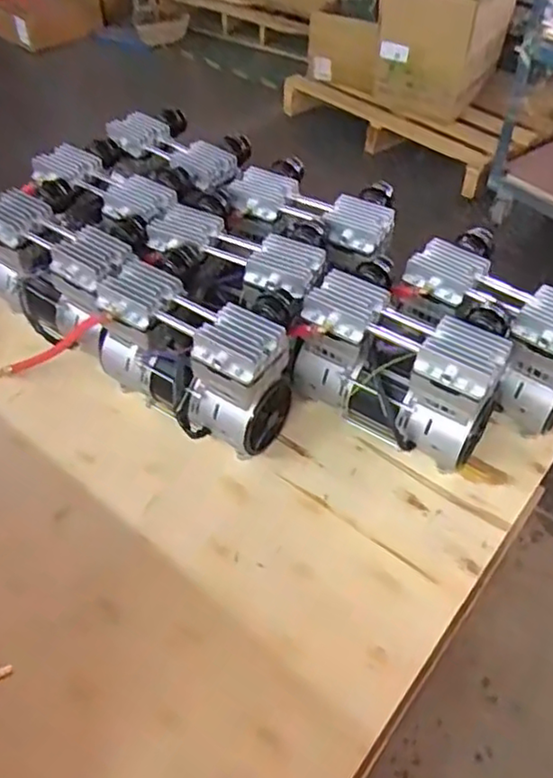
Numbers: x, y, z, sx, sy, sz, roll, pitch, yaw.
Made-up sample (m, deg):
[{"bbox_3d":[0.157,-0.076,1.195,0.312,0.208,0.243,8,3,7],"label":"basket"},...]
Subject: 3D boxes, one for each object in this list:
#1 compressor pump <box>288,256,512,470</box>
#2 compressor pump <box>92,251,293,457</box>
[{"bbox_3d":[0.192,-0.049,1.016,0.303,0.196,0.187,31,55,23],"label":"compressor pump"},{"bbox_3d":[-0.137,-0.049,1.019,0.316,0.200,0.137,32,55,24],"label":"compressor pump"}]

